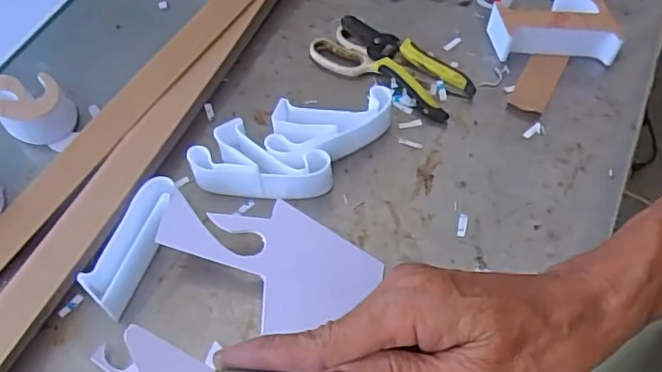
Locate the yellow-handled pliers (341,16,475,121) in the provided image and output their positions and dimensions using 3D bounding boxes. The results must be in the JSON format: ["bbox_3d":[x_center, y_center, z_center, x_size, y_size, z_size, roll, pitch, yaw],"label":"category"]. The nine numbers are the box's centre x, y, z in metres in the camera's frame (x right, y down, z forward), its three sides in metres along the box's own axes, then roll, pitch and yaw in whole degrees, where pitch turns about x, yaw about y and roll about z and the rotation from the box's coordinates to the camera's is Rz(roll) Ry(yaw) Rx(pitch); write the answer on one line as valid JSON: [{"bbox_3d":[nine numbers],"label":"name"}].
[{"bbox_3d":[0.086,-0.146,0.667,0.077,0.021,0.168,-37,65,-20],"label":"yellow-handled pliers"}]

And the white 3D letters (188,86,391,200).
[{"bbox_3d":[-0.035,-0.038,0.589,0.202,0.041,0.092,-8,59,-4],"label":"white 3D letters"}]

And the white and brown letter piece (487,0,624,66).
[{"bbox_3d":[0.252,-0.189,0.674,0.133,0.047,0.091,5,59,4],"label":"white and brown letter piece"}]

